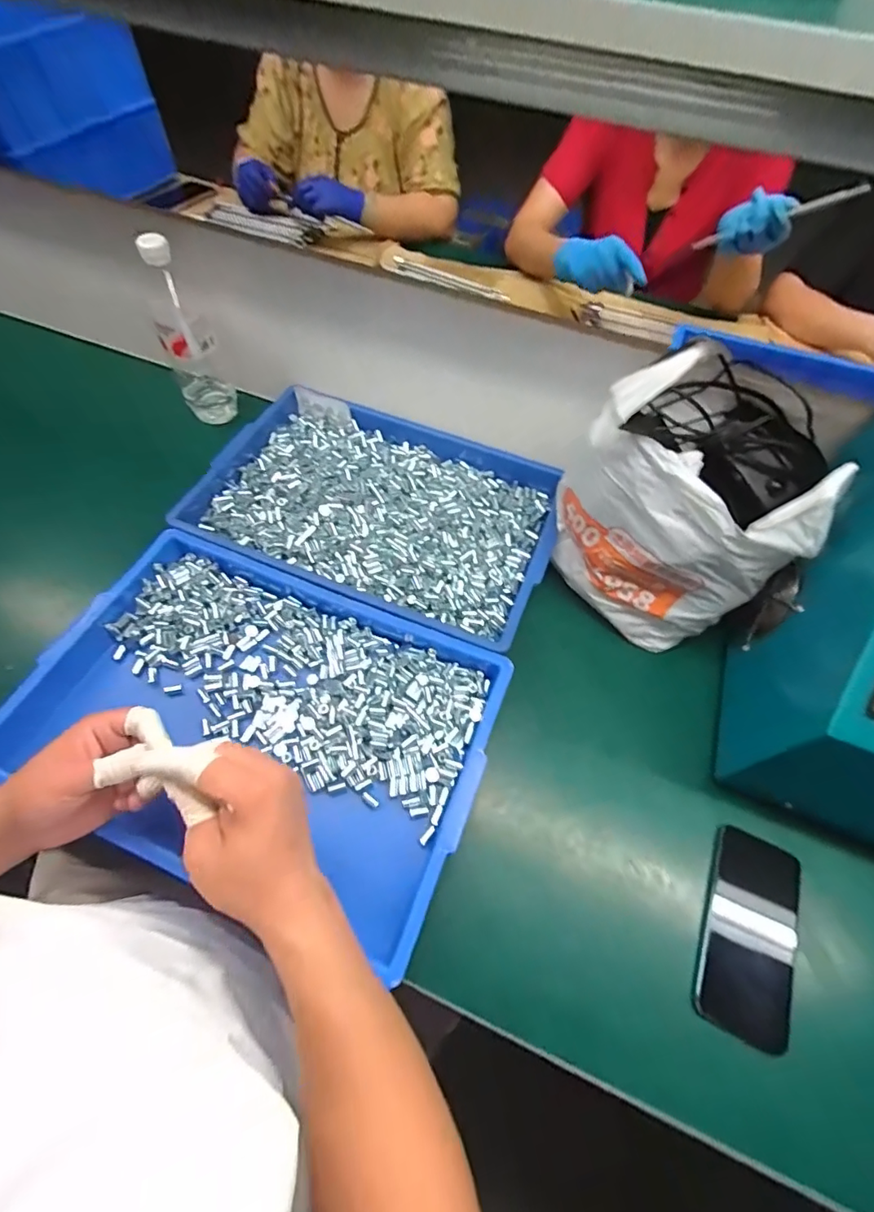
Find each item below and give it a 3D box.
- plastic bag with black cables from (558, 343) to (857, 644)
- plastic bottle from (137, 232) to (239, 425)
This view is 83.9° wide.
[{"bbox_3d":[0.263,-0.108,0.513,0.206,0.203,0.221,-29,65,-19],"label":"plastic bag with black cables"},{"bbox_3d":[-0.324,-0.342,0.636,0.069,0.229,0.058,-20,63,-14],"label":"plastic bottle"}]

